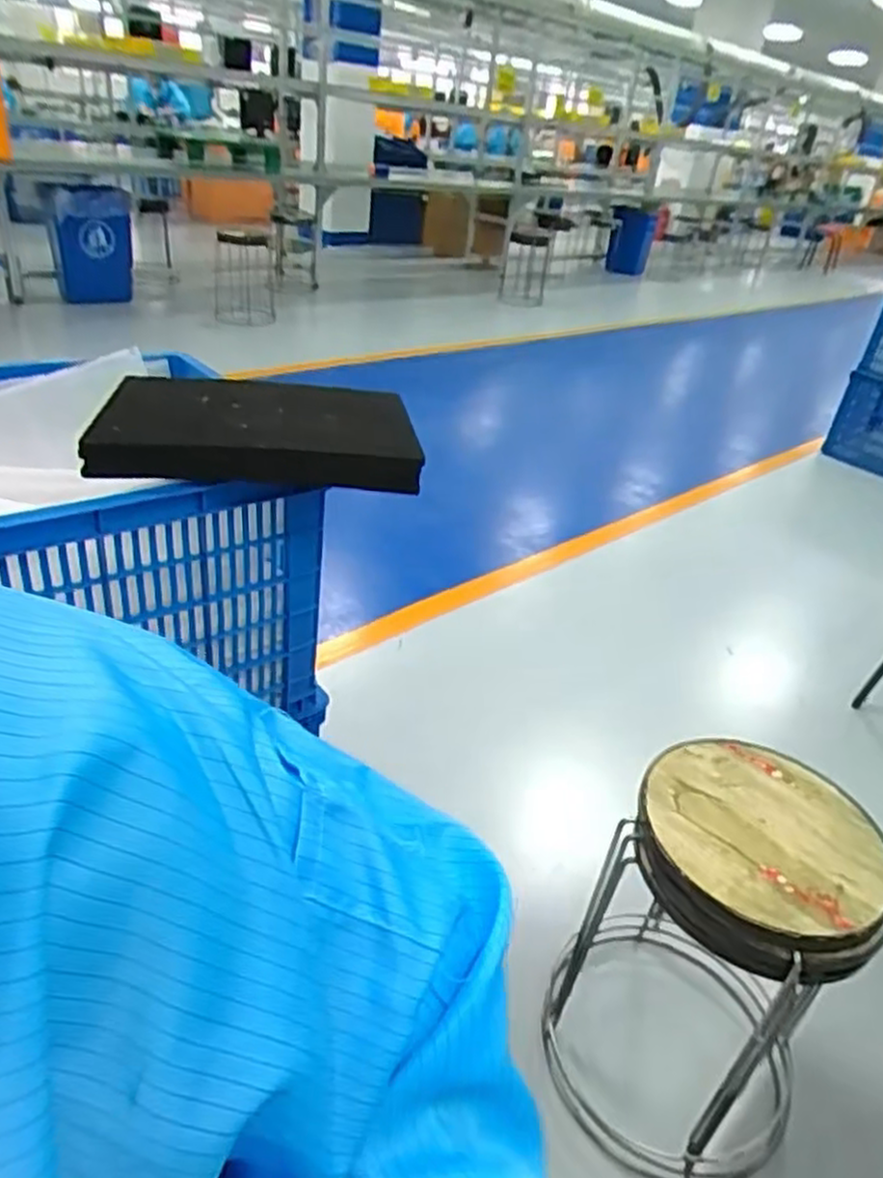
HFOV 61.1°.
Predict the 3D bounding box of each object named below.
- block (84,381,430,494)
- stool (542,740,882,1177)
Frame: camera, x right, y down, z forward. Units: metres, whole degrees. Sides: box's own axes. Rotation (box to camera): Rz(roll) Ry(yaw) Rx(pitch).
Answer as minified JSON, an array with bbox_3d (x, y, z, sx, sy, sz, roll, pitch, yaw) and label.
[{"bbox_3d":[-0.208,-0.193,0.878,0.347,0.041,0.255,2,33,-9],"label":"block"},{"bbox_3d":[0.355,0.500,0.986,0.313,0.492,0.319,30,39,32],"label":"stool"}]

